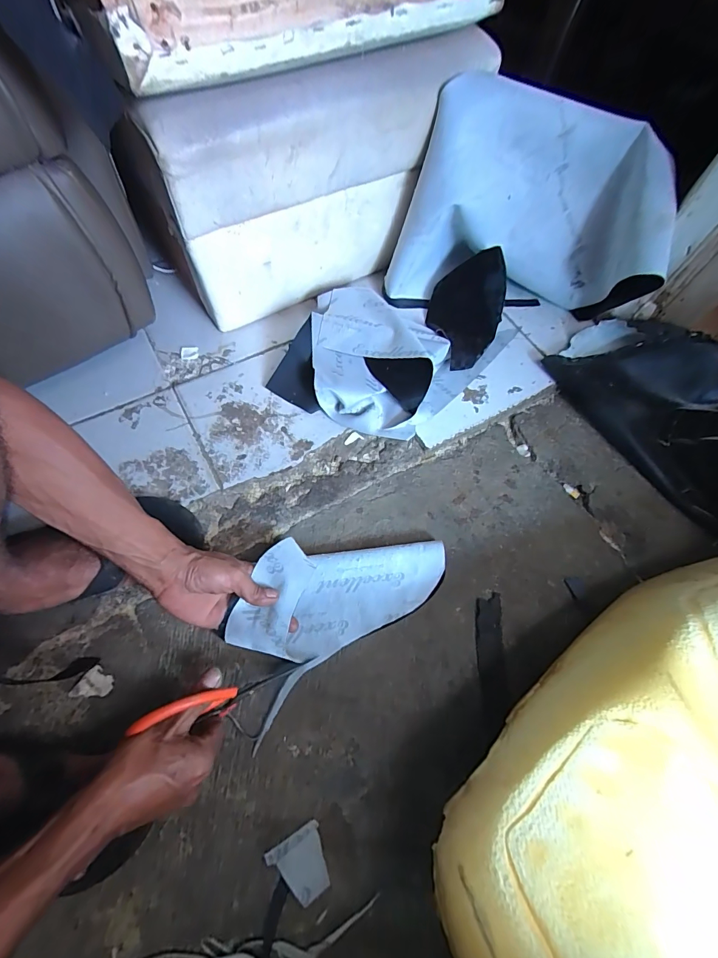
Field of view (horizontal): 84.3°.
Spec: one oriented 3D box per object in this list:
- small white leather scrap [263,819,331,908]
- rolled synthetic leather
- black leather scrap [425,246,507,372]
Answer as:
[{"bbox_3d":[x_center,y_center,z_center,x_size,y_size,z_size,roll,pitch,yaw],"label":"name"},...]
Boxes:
[{"bbox_3d":[-0.059,0.392,0.401,0.054,0.005,0.055,-25,68,-14],"label":"small white leather scrap"},{"bbox_3d":[0.274,-0.421,0.647,0.394,0.265,0.175,13,64,3],"label":"rolled synthetic leather"},{"bbox_3d":[0.186,-0.283,0.683,0.126,0.095,0.200,11,64,2],"label":"black leather scrap"}]

